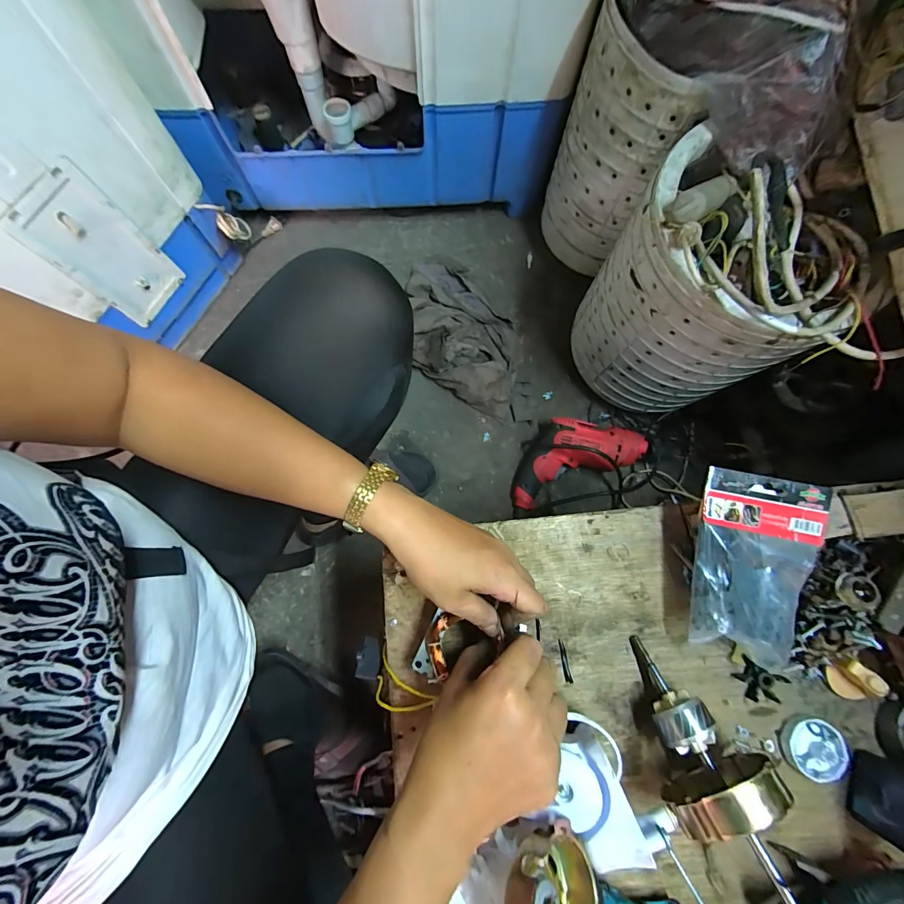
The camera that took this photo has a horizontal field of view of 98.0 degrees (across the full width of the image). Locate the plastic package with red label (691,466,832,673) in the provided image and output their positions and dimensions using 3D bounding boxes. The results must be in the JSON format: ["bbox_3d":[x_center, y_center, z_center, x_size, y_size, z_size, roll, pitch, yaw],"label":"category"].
[{"bbox_3d":[0.256,0.097,0.335,0.092,0.019,0.152,11,87,2],"label":"plastic package with red label"}]

